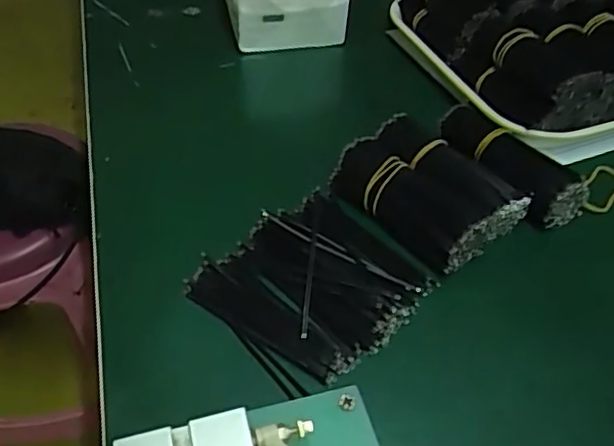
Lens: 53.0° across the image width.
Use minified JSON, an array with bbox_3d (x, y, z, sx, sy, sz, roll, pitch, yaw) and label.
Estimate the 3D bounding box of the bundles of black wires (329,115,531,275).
[{"bbox_3d":[0.075,-0.022,0.384,0.075,0.036,0.101,-33,54,-28],"label":"bundles of black wires"}]

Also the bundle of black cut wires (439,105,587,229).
[{"bbox_3d":[0.128,-0.036,0.403,0.035,0.032,0.101,-32,54,-28],"label":"bundle of black cut wires"}]

